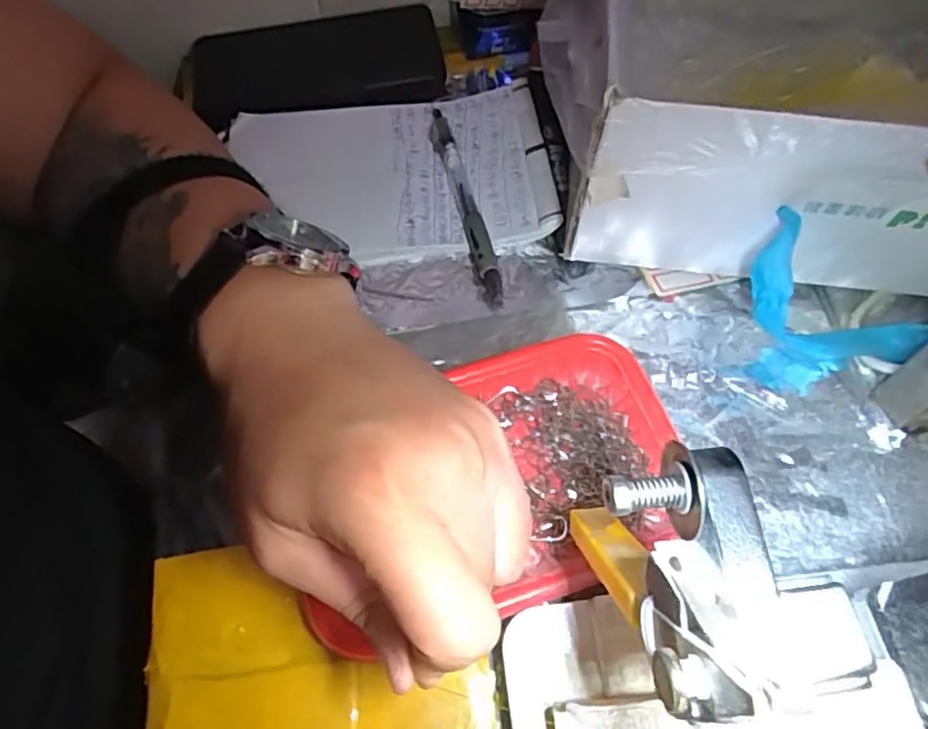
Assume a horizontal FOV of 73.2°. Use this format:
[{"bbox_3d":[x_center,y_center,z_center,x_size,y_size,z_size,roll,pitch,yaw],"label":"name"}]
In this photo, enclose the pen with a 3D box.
[{"bbox_3d":[-0.001,-0.097,0.359,0.013,0.012,0.149,-14,63,-6],"label":"pen"}]

